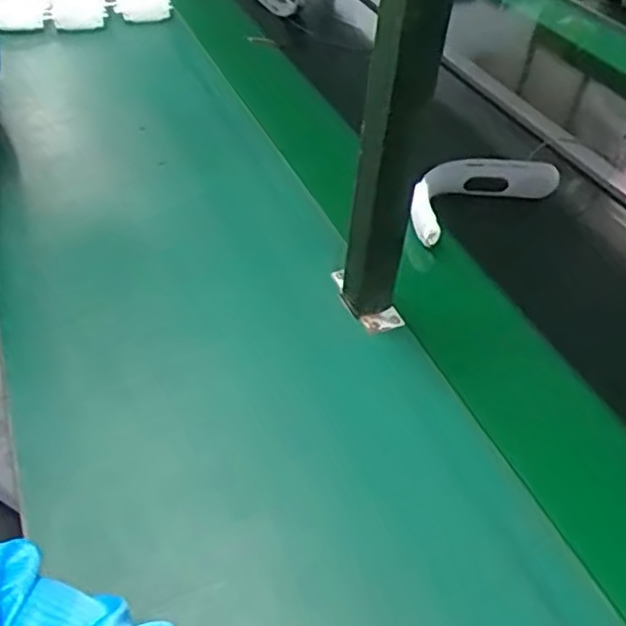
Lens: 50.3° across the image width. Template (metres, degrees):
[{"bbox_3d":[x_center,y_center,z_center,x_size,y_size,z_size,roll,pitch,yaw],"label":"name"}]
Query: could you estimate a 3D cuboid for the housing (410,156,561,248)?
[{"bbox_3d":[0.203,-0.158,0.851,0.227,0.049,0.083,-23,50,-26],"label":"housing"}]

